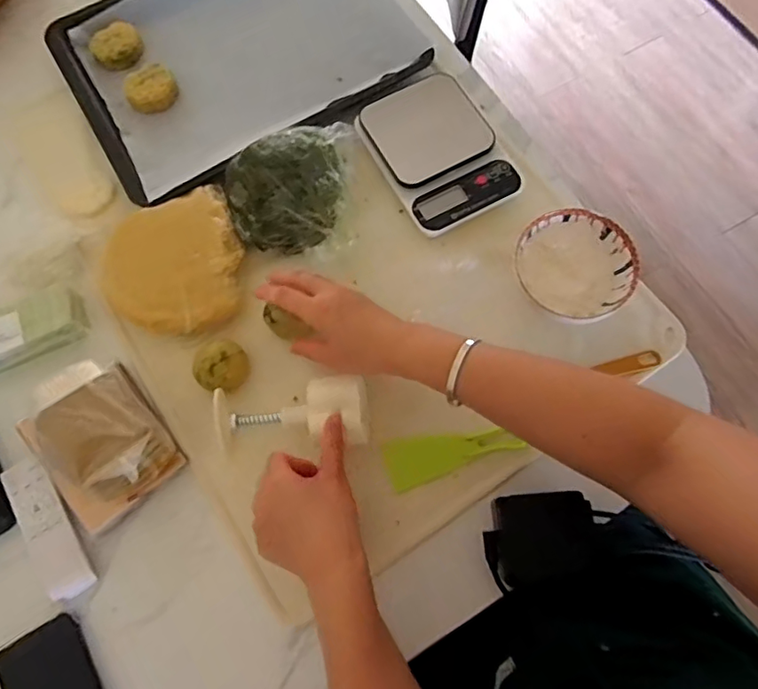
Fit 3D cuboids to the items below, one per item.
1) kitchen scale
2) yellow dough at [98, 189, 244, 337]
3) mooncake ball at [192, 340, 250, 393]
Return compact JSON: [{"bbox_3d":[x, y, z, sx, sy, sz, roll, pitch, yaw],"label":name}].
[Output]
[{"bbox_3d":[0.068,-0.218,0.625,0.132,0.026,0.168,-29,73,-8],"label":"kitchen scale"},{"bbox_3d":[-0.216,-0.081,0.591,0.142,0.034,0.145,0,72,1],"label":"yellow dough"},{"bbox_3d":[-0.159,0.022,0.561,0.051,0.038,0.052,0,72,1],"label":"mooncake ball"}]

